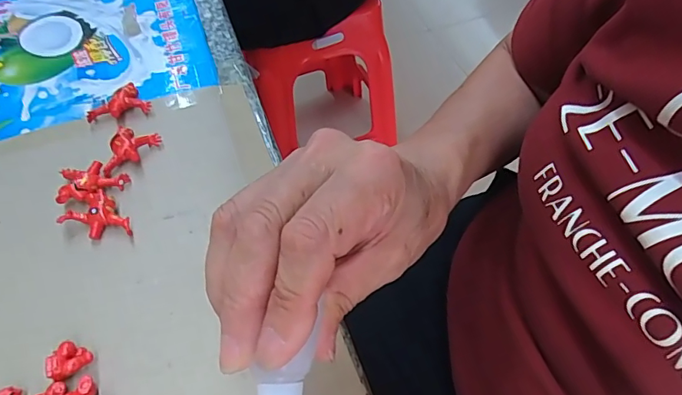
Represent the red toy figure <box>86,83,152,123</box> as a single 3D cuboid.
[{"bbox_3d":[-0.187,-0.076,0.390,0.048,0.016,0.029,-26,57,-16],"label":"red toy figure"}]

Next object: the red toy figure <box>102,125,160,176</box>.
[{"bbox_3d":[-0.163,-0.035,0.356,0.026,0.017,0.046,17,56,15],"label":"red toy figure"}]

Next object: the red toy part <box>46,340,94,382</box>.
[{"bbox_3d":[-0.153,0.092,0.261,0.017,0.011,0.020,25,59,20],"label":"red toy part"}]

